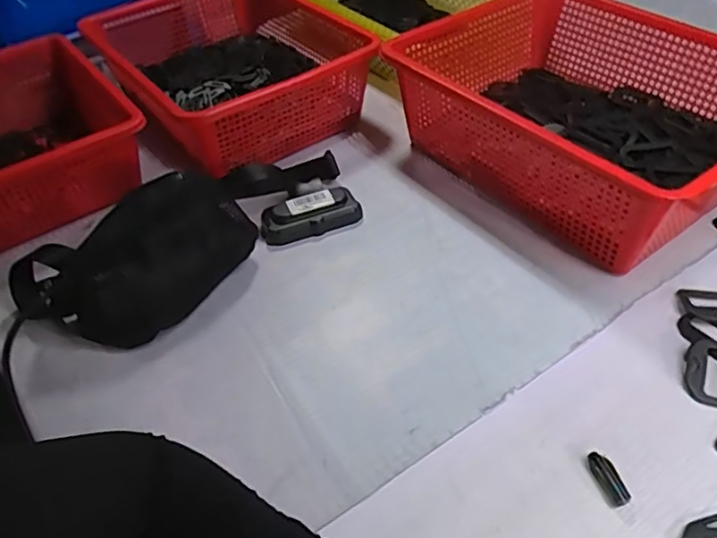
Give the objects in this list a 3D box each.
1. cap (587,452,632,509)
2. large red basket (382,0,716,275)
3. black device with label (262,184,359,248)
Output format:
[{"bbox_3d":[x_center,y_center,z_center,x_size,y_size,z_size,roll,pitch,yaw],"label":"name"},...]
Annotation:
[{"bbox_3d":[0.183,0.153,0.425,0.017,0.008,0.038,-14,46,-10],"label":"cap"},{"bbox_3d":[0.261,-0.182,0.664,0.320,0.128,0.372,-30,51,-24],"label":"large red basket"},{"bbox_3d":[-0.052,-0.058,0.626,0.106,0.032,0.041,-21,48,-16],"label":"black device with label"}]

